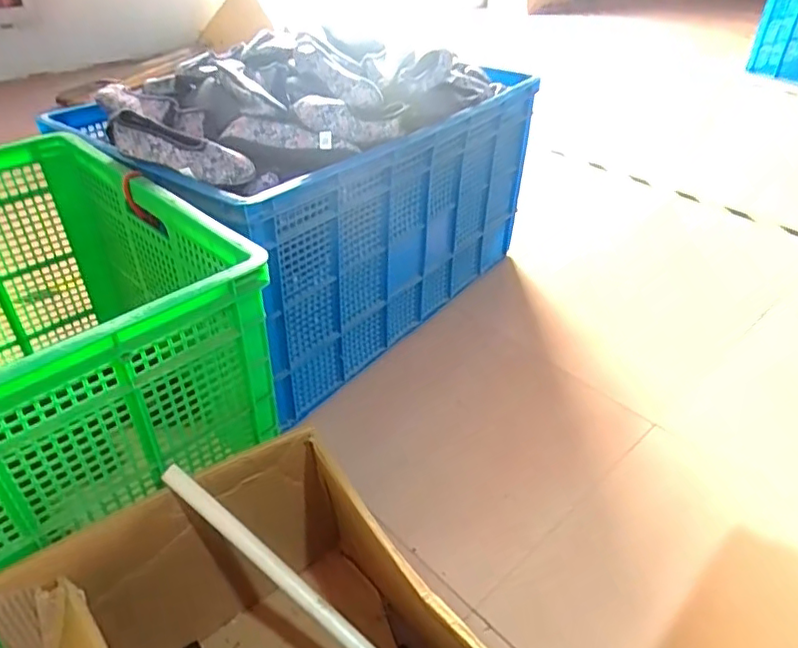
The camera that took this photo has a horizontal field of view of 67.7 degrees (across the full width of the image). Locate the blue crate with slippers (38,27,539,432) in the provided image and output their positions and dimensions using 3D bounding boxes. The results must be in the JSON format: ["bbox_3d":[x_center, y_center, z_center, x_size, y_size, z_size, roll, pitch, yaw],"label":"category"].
[{"bbox_3d":[-0.220,-0.366,1.443,0.657,0.532,0.895,27,44,30],"label":"blue crate with slippers"}]

